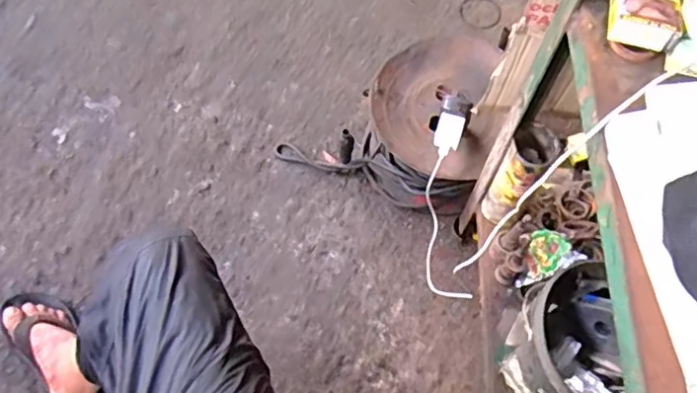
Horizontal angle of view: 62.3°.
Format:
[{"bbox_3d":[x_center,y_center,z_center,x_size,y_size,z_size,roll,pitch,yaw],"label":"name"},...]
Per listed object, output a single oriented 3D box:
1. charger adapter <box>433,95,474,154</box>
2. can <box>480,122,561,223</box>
[{"bbox_3d":[0.172,-0.115,0.968,0.048,0.030,0.098,18,84,10],"label":"charger adapter"},{"bbox_3d":[0.248,-0.027,0.860,0.059,0.183,0.073,40,68,15],"label":"can"}]

